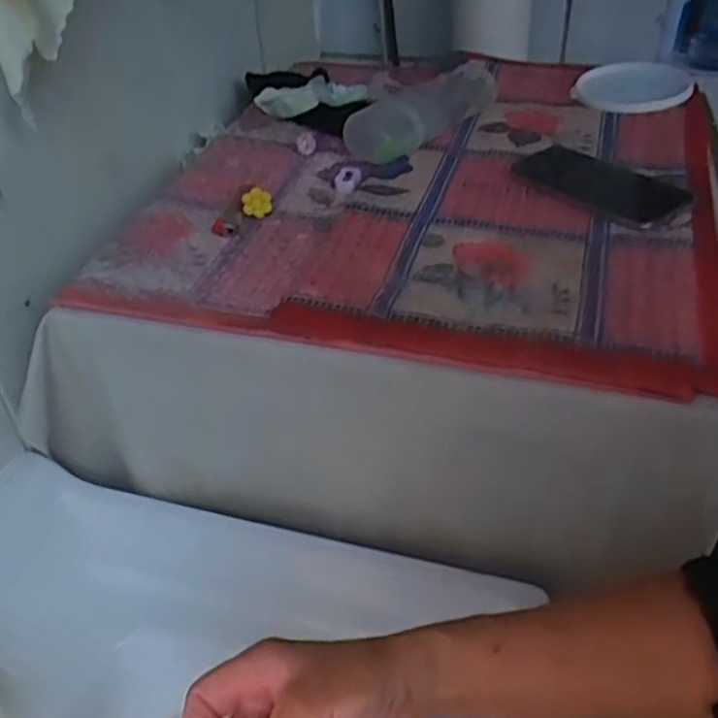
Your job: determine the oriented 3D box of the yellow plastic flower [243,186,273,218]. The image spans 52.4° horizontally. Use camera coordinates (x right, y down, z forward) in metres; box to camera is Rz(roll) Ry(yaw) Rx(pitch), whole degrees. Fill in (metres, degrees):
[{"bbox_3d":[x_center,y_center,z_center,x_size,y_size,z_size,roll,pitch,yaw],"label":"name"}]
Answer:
[{"bbox_3d":[-0.093,-0.142,0.663,0.026,0.025,0.008,-3,22,4],"label":"yellow plastic flower"}]

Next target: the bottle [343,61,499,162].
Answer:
[{"bbox_3d":[0.078,-0.265,0.778,0.063,0.054,0.212,28,48,33],"label":"bottle"}]

